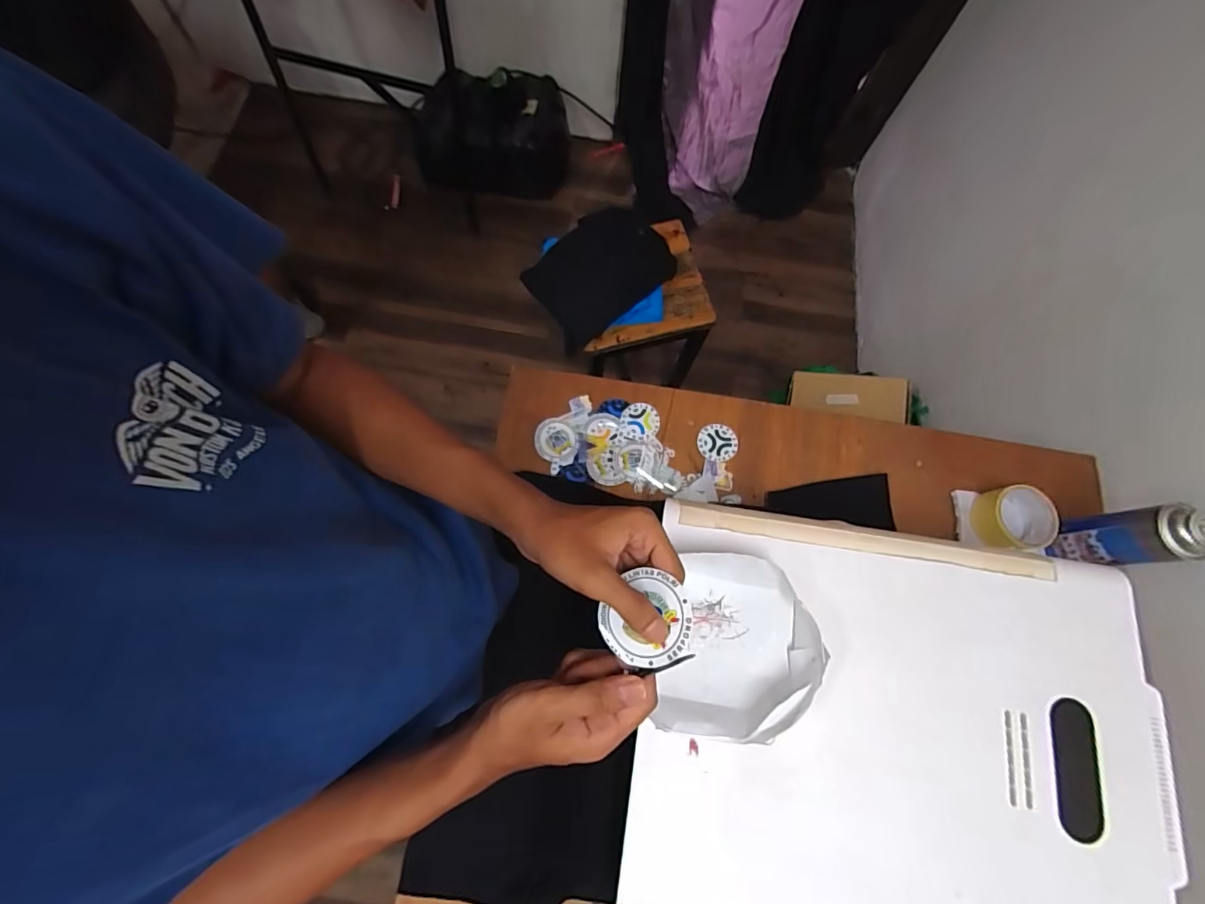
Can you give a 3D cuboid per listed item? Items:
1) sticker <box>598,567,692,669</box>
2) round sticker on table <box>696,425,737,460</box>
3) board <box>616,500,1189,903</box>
[{"bbox_3d":[0.029,0.116,0.354,0.064,0.005,0.062,-5,72,15],"label":"sticker"},{"bbox_3d":[0.168,-0.014,0.747,0.057,0.004,0.054,-1,78,5],"label":"round sticker on table"},{"bbox_3d":[0.288,0.277,0.497,0.492,0.021,0.399,10,74,2],"label":"board"}]

